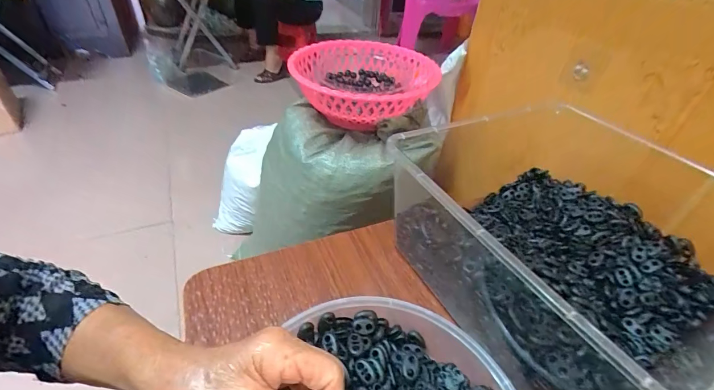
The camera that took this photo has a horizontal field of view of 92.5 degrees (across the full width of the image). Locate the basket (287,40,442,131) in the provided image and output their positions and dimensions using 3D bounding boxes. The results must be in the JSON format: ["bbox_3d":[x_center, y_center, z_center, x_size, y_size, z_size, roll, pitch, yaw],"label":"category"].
[{"bbox_3d":[0.015,-0.226,0.699,0.283,0.086,0.294,7,41,3],"label":"basket"}]

